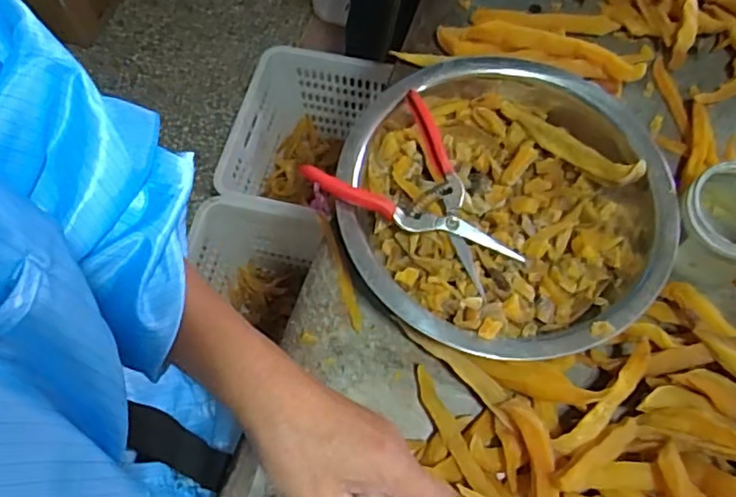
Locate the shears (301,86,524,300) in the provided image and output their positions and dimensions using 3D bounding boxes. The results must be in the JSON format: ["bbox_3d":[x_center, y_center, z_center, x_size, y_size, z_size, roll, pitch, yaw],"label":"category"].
[{"bbox_3d":[0.048,-0.038,0.495,0.122,0.048,0.160,-41,72,-15],"label":"shears"}]

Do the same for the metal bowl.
[{"bbox_3d":[0.118,-0.039,0.528,0.264,0.072,0.275,0,66,1],"label":"metal bowl"}]

